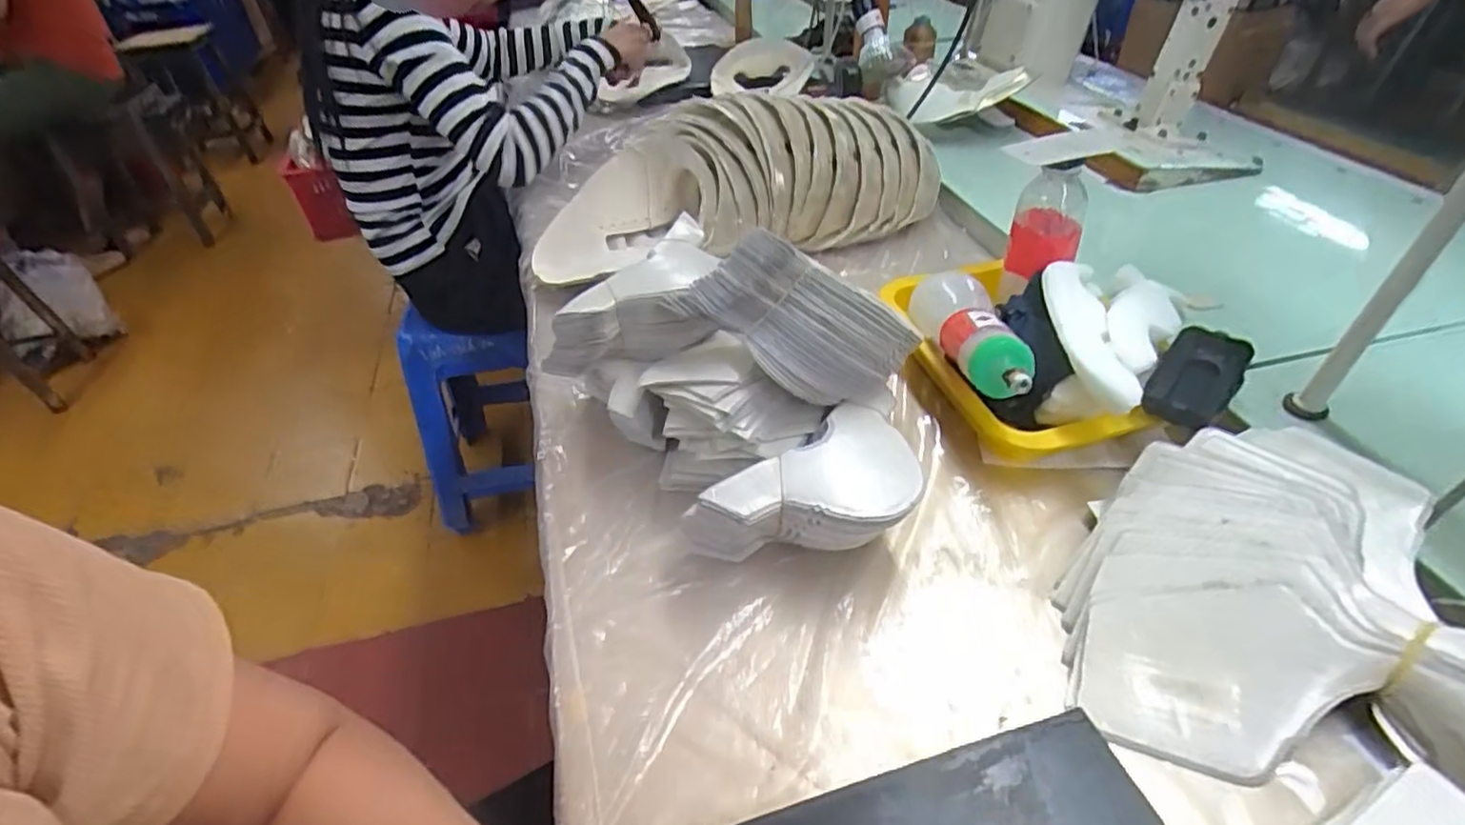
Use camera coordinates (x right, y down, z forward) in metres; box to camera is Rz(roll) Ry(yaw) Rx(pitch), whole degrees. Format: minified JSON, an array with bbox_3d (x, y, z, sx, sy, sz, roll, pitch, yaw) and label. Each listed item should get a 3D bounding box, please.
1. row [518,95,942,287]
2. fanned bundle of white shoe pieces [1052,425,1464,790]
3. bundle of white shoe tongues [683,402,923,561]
[{"bbox_3d":[0.026,-0.265,0.805,0.455,0.150,0.180,-12,41,-8],"label":"row"},{"bbox_3d":[0.319,0.095,0.421,0.208,0.073,0.234,7,42,14],"label":"fanned bundle of white shoe pieces"},{"bbox_3d":[0.047,0.057,0.487,0.156,0.080,0.097,-1,41,4],"label":"bundle of white shoe tongues"}]

